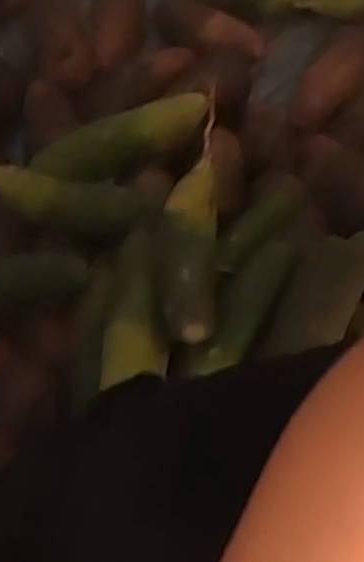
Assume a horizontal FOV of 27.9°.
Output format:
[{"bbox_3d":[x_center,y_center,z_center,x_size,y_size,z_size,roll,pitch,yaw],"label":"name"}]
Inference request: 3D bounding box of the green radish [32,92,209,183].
[{"bbox_3d":[-0.057,-0.143,0.767,0.196,0.064,0.060,-25,66,-10],"label":"green radish"}]

